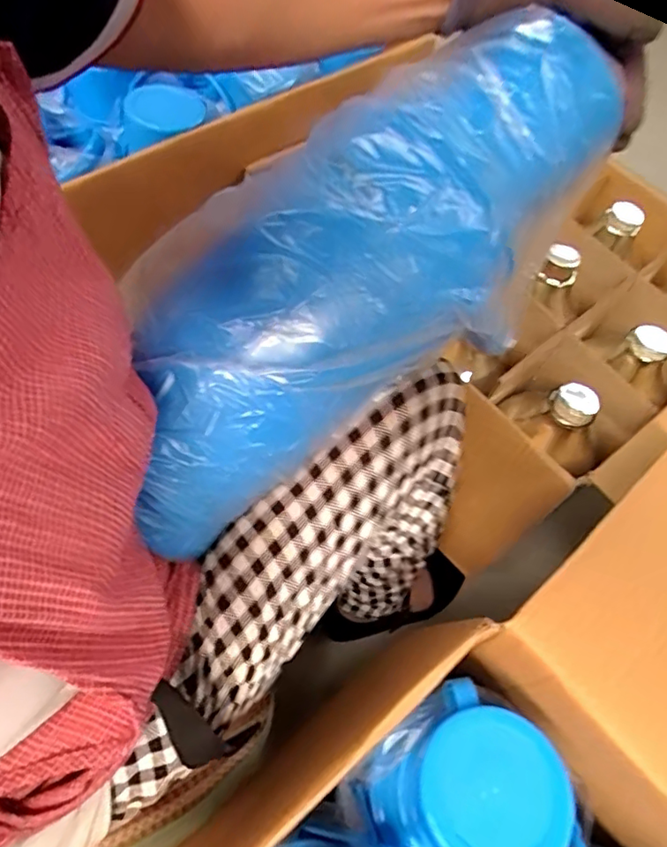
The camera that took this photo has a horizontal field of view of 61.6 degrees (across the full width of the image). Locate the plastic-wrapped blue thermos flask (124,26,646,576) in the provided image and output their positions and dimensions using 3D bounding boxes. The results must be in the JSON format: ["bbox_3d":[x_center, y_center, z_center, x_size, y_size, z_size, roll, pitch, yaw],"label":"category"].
[{"bbox_3d":[-0.005,-0.078,0.357,0.371,0.115,0.138,-43,68,10],"label":"plastic-wrapped blue thermos flask"}]

